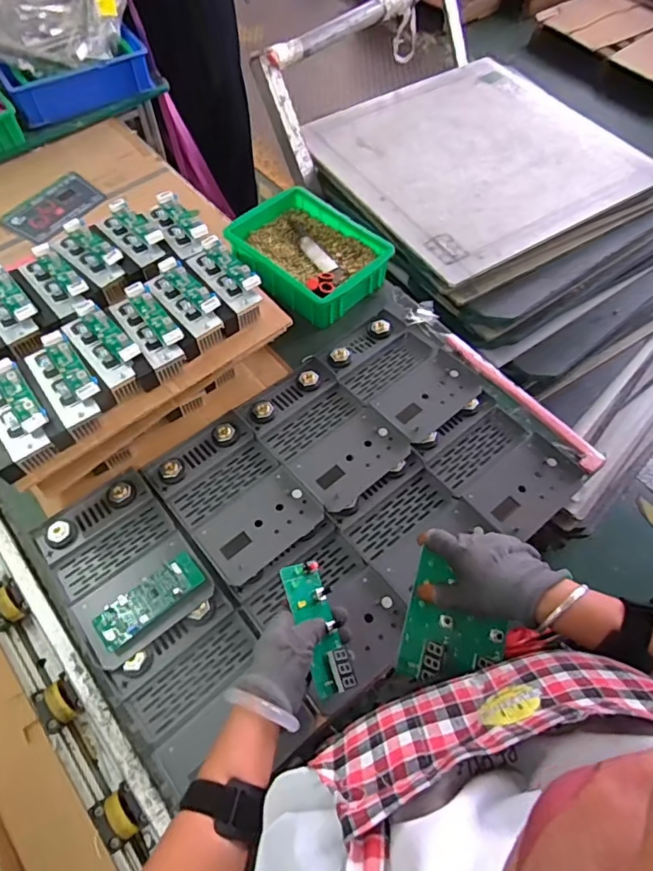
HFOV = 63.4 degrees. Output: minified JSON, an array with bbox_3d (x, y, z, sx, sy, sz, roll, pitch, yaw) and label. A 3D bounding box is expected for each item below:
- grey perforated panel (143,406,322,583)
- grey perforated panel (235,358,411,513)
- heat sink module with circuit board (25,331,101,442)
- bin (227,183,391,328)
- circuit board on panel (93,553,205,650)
[{"bbox_3d":[-0.126,0.076,0.711,0.151,0.029,0.217,-37,67,-18],"label":"grey perforated panel"},{"bbox_3d":[-0.006,-0.006,0.759,0.150,0.028,0.216,-37,66,-18],"label":"grey perforated panel"},{"bbox_3d":[-0.315,-0.063,0.646,0.056,0.046,0.127,-32,65,-16],"label":"heat sink module with circuit board"},{"bbox_3d":[-0.031,-0.316,0.936,0.251,0.089,0.193,39,68,20],"label":"bin"},{"bbox_3d":[-0.207,0.195,0.624,0.128,0.019,0.045,-36,66,-18],"label":"circuit board on panel"}]

